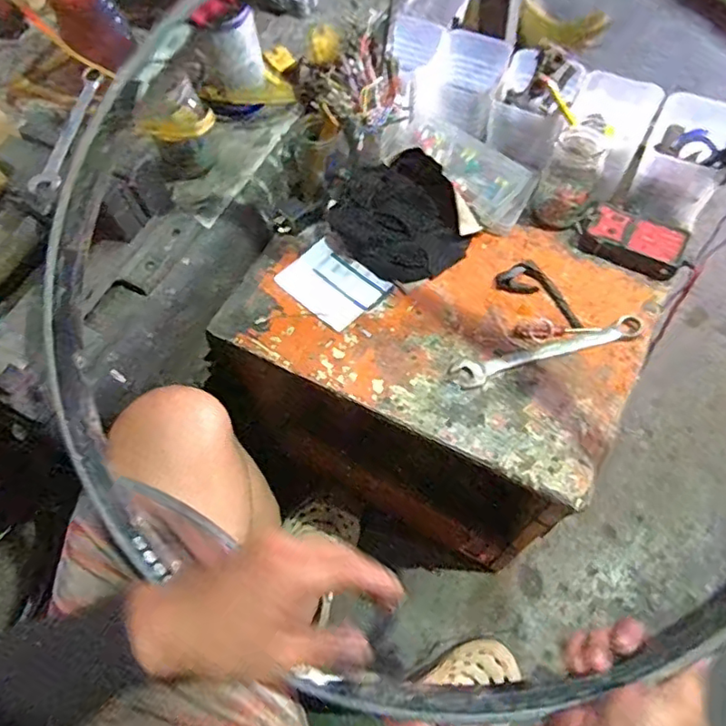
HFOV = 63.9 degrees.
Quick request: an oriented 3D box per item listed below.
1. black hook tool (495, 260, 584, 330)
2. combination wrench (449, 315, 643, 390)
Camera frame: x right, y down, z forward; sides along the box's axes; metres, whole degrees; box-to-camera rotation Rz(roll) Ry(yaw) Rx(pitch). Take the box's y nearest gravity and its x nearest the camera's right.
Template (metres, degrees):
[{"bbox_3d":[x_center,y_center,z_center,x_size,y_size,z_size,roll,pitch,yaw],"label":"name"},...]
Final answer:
[{"bbox_3d":[0.193,-0.070,0.642,0.053,0.004,0.102,-27,66,-10],"label":"black hook tool"},{"bbox_3d":[0.192,-0.016,0.613,0.203,0.014,0.033,-17,65,-6],"label":"combination wrench"}]

